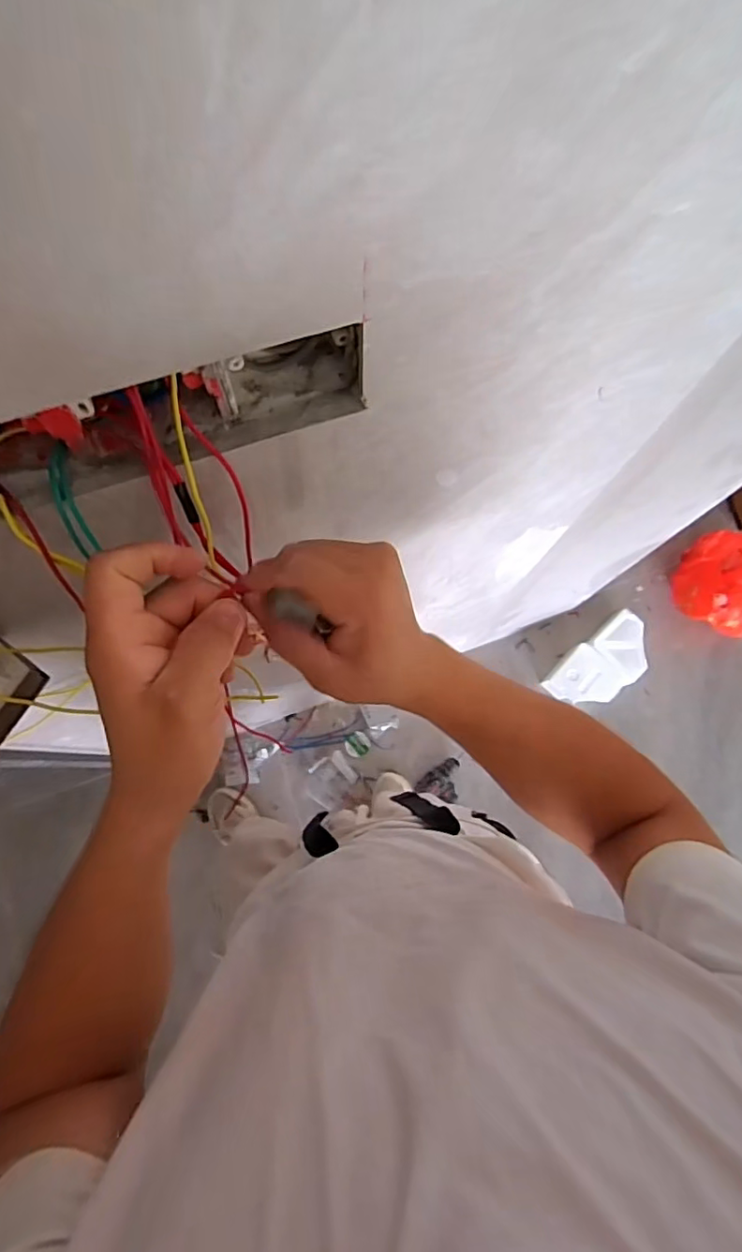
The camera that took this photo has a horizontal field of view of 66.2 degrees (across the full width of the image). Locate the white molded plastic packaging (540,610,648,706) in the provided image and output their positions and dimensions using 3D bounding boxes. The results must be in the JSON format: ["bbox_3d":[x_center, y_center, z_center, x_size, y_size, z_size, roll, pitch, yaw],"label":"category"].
[{"bbox_3d":[0.629,0.108,1.539,0.301,0.103,0.167,-36,80,-10],"label":"white molded plastic packaging"}]

